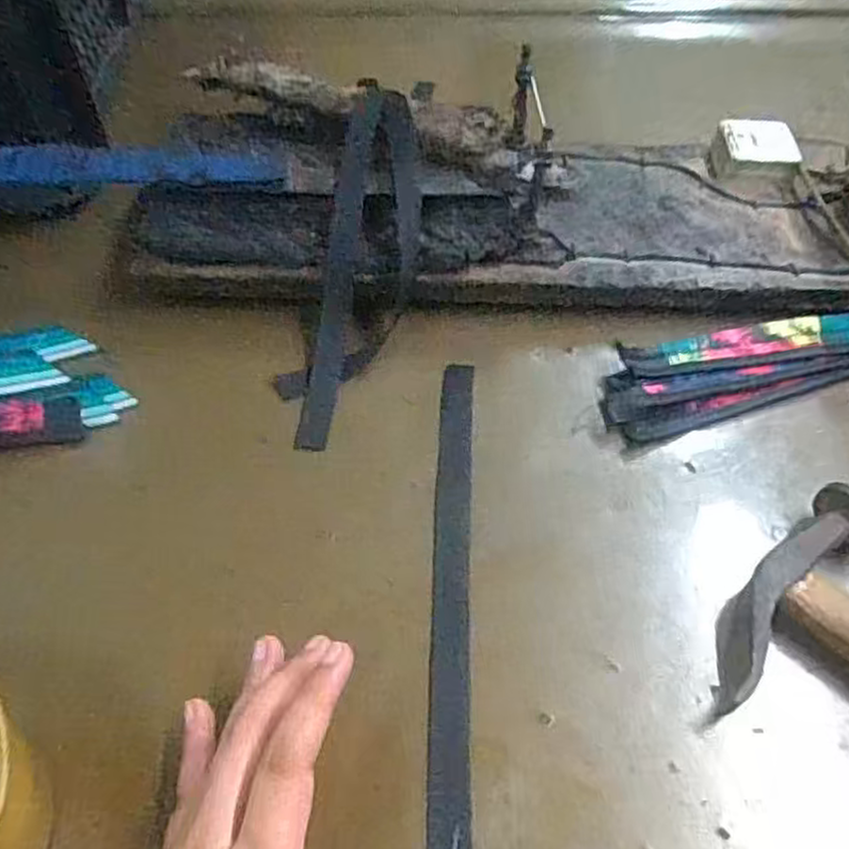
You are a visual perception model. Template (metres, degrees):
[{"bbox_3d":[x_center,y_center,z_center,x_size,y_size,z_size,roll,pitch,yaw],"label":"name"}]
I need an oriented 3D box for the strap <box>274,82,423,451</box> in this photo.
[{"bbox_3d":[-0.035,-0.097,0.433,0.059,0.035,0.229,11,81,7],"label":"strap"}]

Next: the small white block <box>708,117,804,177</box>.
[{"bbox_3d":[0.221,-0.182,0.497,0.052,0.023,0.052,5,53,3],"label":"small white block"}]

